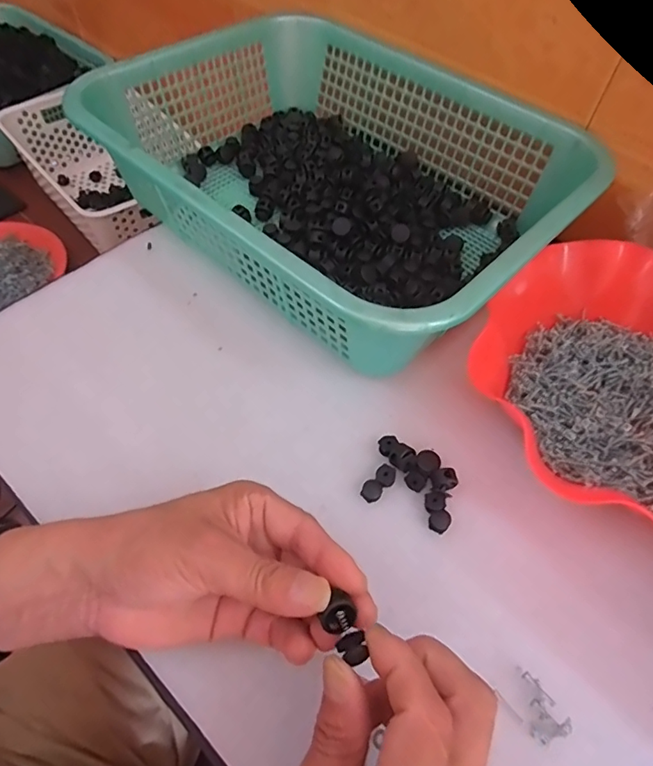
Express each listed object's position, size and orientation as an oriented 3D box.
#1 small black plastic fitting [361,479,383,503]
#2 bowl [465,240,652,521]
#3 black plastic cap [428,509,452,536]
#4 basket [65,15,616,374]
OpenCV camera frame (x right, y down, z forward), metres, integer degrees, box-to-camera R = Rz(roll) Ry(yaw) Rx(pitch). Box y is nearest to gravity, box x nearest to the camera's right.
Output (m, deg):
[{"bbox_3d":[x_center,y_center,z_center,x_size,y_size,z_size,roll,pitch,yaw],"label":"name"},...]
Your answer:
[{"bbox_3d":[0.030,0.071,0.329,0.014,0.004,0.013,1,57,-2],"label":"small black plastic fitting"},{"bbox_3d":[0.215,-0.002,0.347,0.210,0.068,0.206,1,57,-2],"label":"bowl"},{"bbox_3d":[0.073,0.088,0.319,0.013,0.006,0.014,1,57,-2],"label":"black plastic cap"},{"bbox_3d":[0.007,-0.185,0.439,0.385,0.101,0.290,37,63,20],"label":"basket"}]

